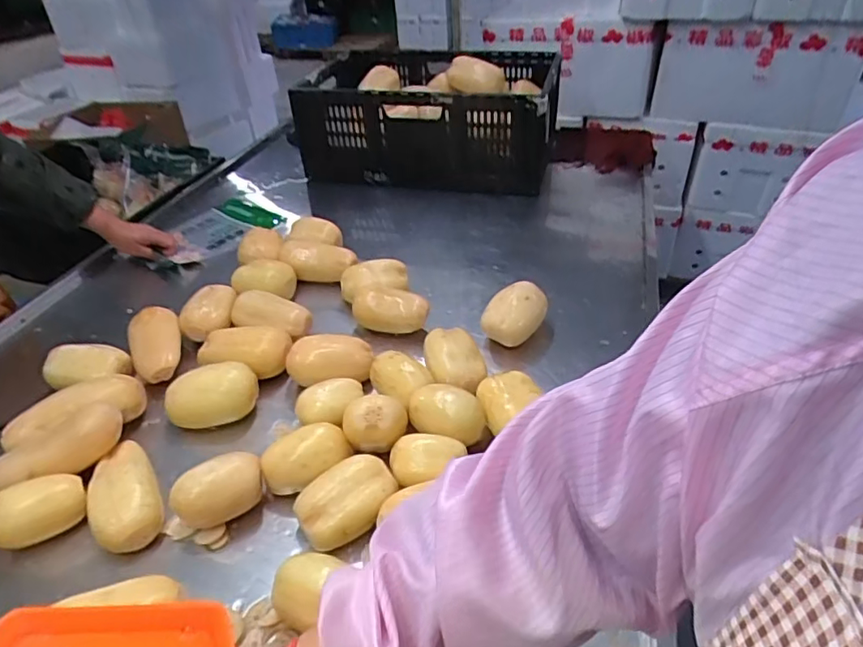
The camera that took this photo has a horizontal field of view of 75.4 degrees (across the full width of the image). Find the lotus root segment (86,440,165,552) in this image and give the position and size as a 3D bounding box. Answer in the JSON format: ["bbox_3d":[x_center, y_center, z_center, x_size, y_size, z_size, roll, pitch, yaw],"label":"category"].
[{"bbox_3d":[-0.363,0.202,0.661,0.076,0.062,0.135,-23,42,-24],"label":"lotus root segment"}]

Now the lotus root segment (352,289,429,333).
[{"bbox_3d":[-0.068,-0.021,0.916,0.129,0.060,0.055,7,39,13],"label":"lotus root segment"}]

